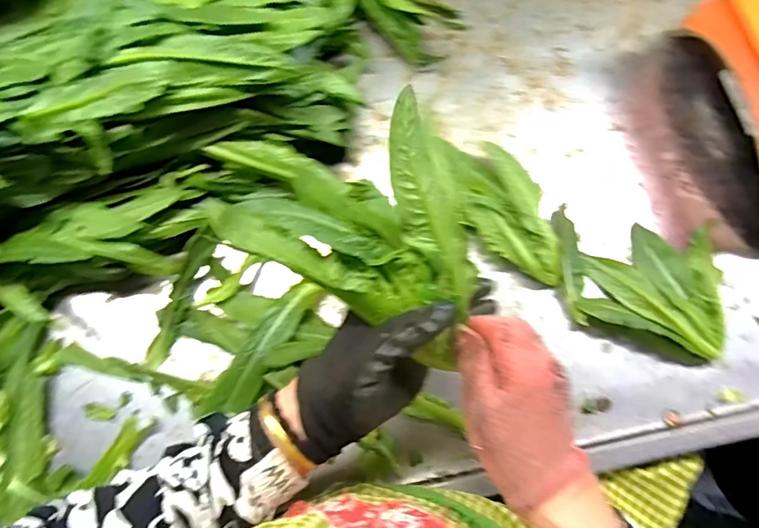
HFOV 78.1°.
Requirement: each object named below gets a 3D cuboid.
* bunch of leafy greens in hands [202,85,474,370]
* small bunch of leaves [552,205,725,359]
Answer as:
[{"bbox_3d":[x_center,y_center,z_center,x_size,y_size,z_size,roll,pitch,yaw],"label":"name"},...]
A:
[{"bbox_3d":[-0.006,-0.038,0.320,0.185,0.074,0.134,28,77,8],"label":"bunch of leafy greens in hands"},{"bbox_3d":[0.268,0.009,0.488,0.168,0.028,0.129,15,76,5],"label":"small bunch of leaves"}]

